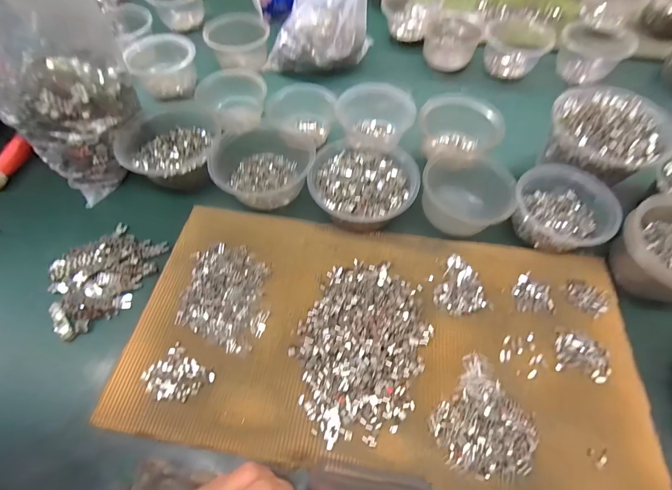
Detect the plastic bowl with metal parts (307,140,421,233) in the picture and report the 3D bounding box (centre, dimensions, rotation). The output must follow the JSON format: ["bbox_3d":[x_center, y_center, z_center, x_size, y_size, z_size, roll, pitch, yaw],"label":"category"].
[{"bbox_3d":[0.038,-0.085,0.441,0.134,0.058,0.149,8,64,6],"label":"plastic bowl with metal parts"}]

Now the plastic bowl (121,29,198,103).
[{"bbox_3d":[-0.291,-0.310,0.569,0.101,0.072,0.083,-20,61,-12],"label":"plastic bowl"}]

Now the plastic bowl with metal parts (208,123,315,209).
[{"bbox_3d":[-0.102,-0.121,0.466,0.132,0.062,0.137,0,60,0],"label":"plastic bowl with metal parts"}]

